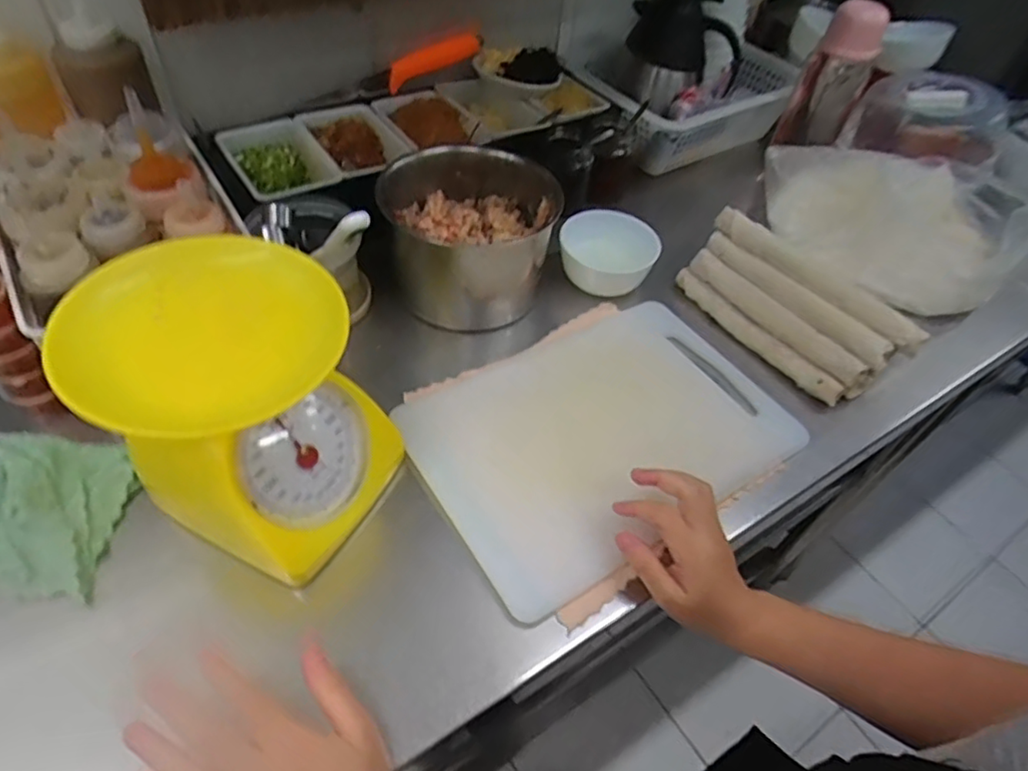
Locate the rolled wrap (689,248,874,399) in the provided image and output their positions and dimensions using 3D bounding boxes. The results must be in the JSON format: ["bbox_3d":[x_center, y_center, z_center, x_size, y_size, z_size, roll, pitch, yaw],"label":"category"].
[{"bbox_3d":[0.260,-0.071,0.618,0.025,0.025,0.212,-26,57,-26],"label":"rolled wrap"}]

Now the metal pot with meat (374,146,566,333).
[{"bbox_3d":[-0.043,-0.154,0.623,0.160,0.121,0.148,3,49,-4],"label":"metal pot with meat"}]

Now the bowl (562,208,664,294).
[{"bbox_3d":[0.101,-0.144,0.670,0.108,0.047,0.097,14,50,6],"label":"bowl"}]

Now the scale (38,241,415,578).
[{"bbox_3d":[-0.184,0.015,0.428,0.164,0.177,0.159,30,53,18],"label":"scale"}]

